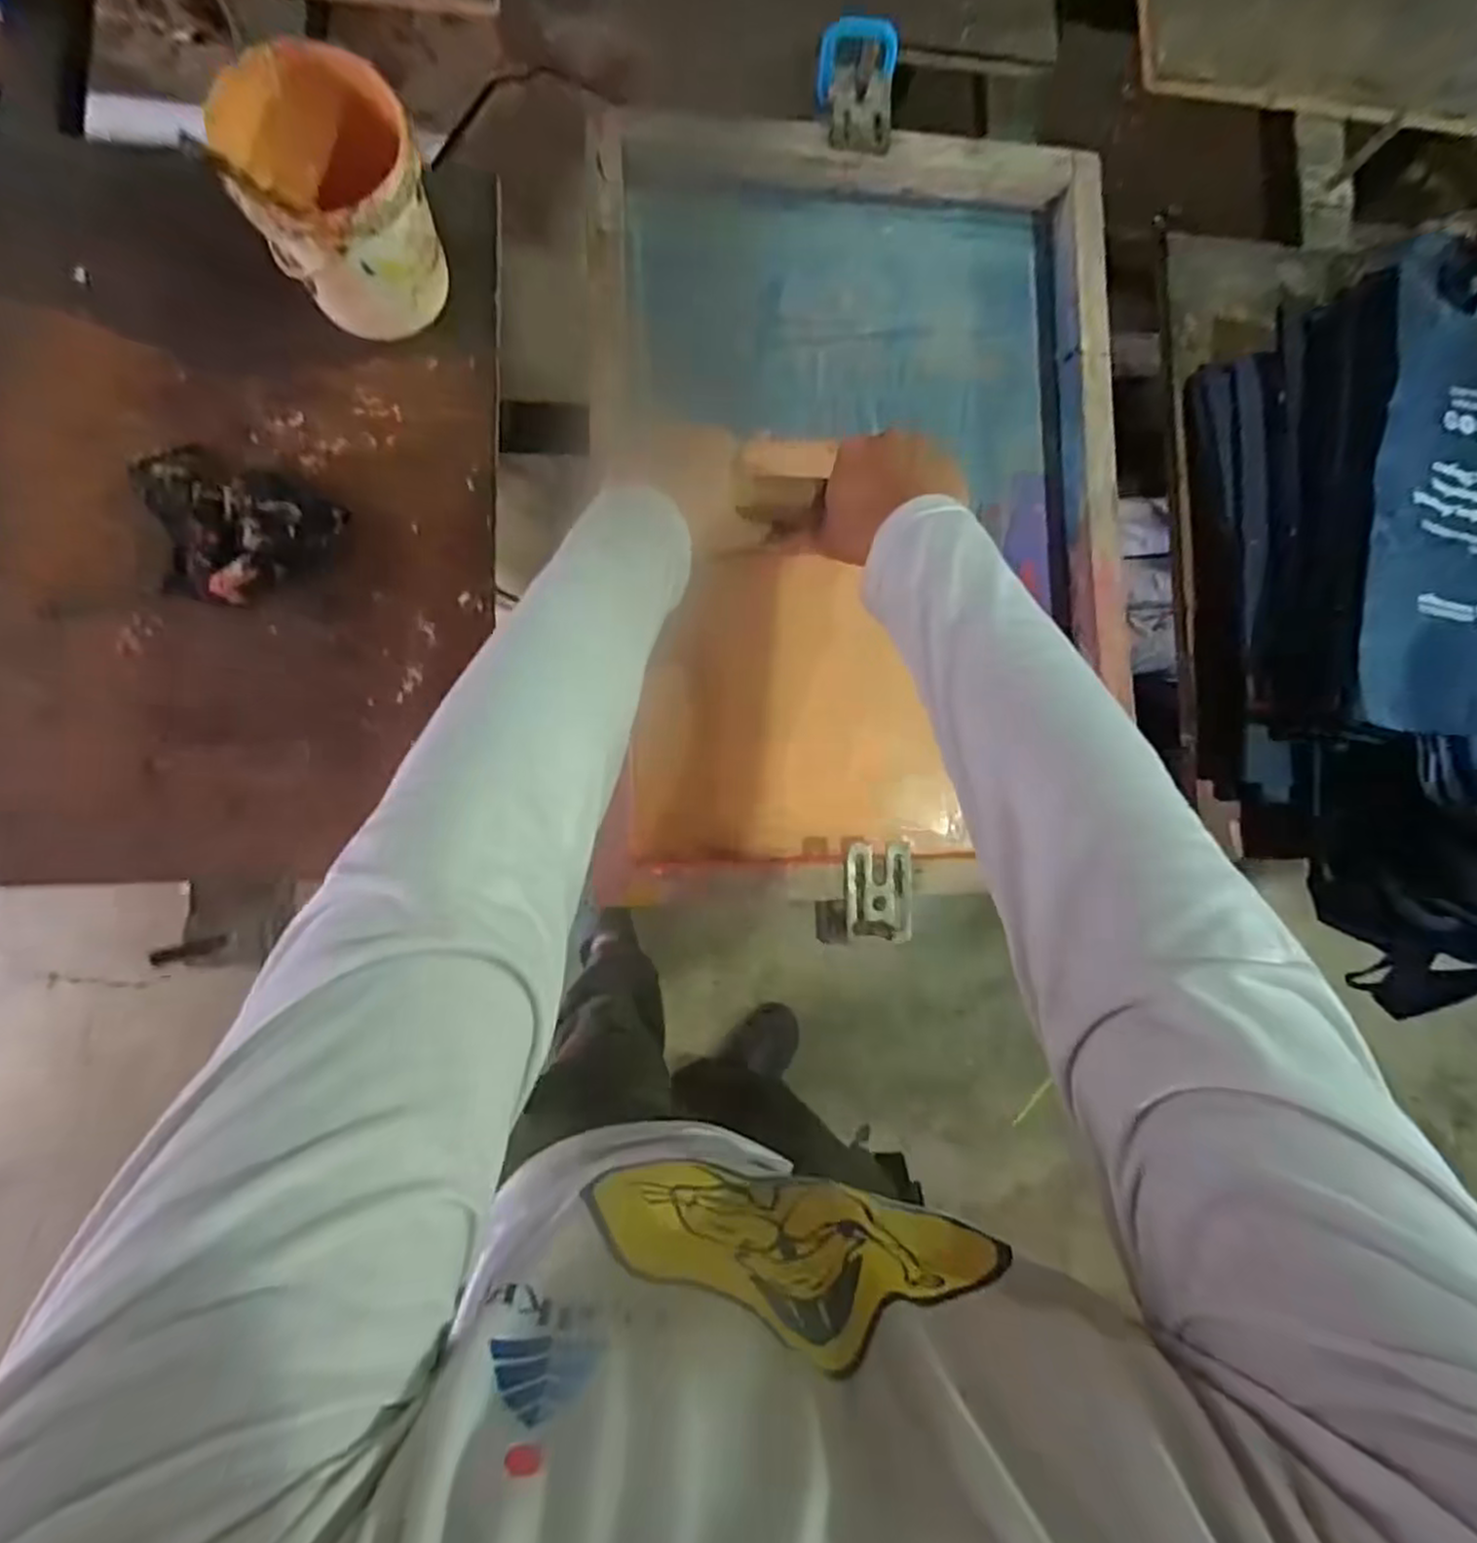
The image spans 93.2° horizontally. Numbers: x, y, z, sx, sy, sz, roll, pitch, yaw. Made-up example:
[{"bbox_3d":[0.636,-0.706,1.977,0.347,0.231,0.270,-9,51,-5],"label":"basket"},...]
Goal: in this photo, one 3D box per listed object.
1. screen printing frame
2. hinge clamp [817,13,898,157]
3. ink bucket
[{"bbox_3d":[0.106,-0.231,0.596,0.440,0.051,0.661,-1,85,-8],"label":"screen printing frame"},{"bbox_3d":[0.104,-0.608,0.620,0.071,0.044,0.123,7,84,-7],"label":"hinge clamp"},{"bbox_3d":[-0.294,-0.418,0.517,0.123,0.107,0.133,-30,90,-9],"label":"ink bucket"}]

